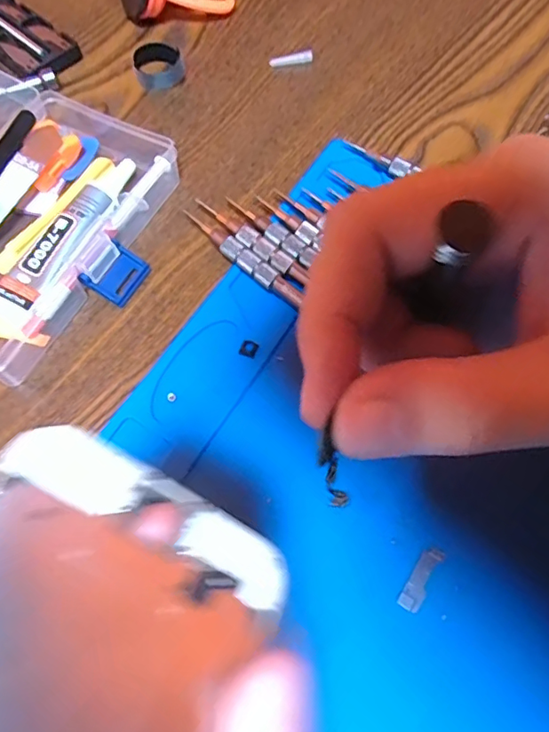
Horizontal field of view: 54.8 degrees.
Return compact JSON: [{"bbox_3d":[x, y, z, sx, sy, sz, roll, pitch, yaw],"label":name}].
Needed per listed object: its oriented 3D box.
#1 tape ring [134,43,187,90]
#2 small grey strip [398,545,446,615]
[{"bbox_3d":[-0.070,-0.182,0.322,0.030,0.013,0.025,-9,66,-5],"label":"tape ring"},{"bbox_3d":[0.057,0.081,0.203,0.008,0.004,0.025,31,69,13],"label":"small grey strip"}]

